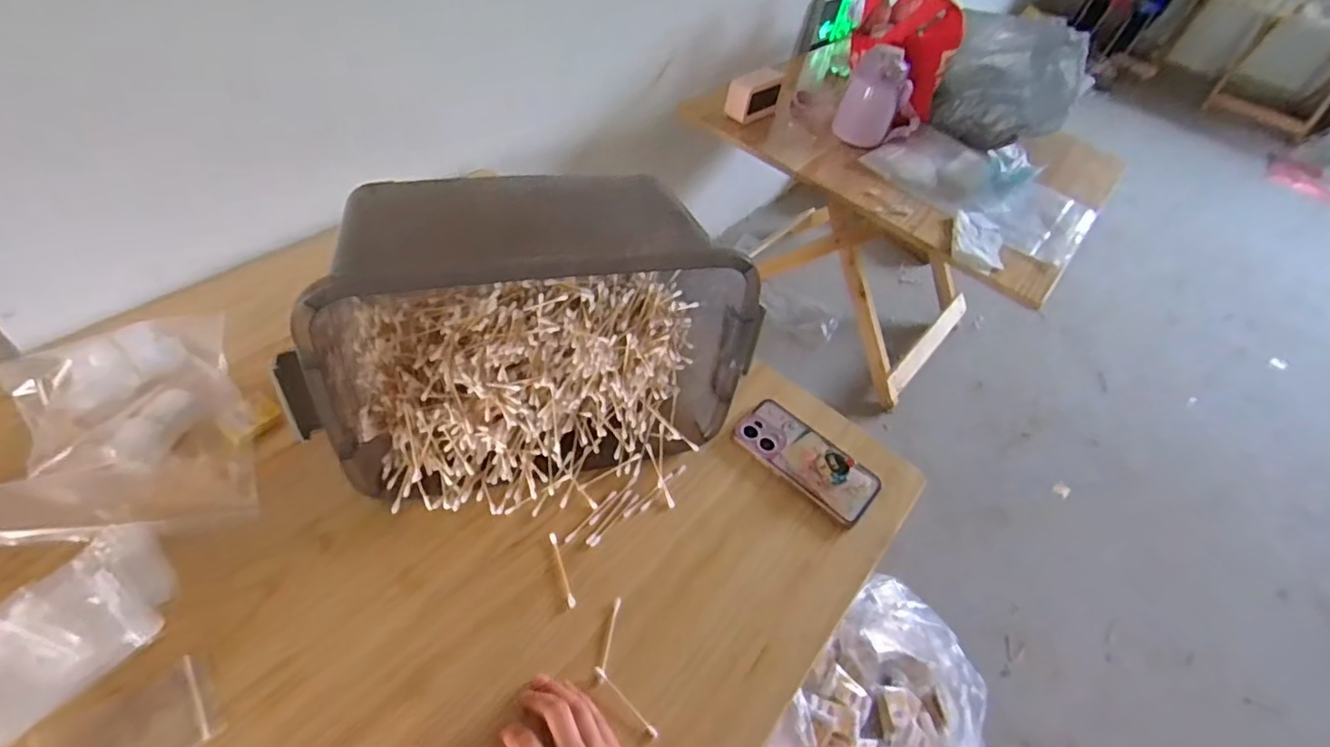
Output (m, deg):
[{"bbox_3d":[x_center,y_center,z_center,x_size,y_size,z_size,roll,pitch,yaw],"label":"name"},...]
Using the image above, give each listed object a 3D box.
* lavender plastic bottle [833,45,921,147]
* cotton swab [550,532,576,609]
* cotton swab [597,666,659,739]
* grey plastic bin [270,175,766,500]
[{"bbox_3d":[0.453,-0.568,1.236,0.160,0.172,0.120,25,48,10],"label":"lavender plastic bottle"},{"bbox_3d":[-0.095,0.180,0.560,0.007,0.006,0.073,-11,52,-21],"label":"cotton swab"},{"bbox_3d":[-0.032,0.268,0.496,0.070,0.008,0.008,39,53,22],"label":"cotton swab"},{"bbox_3d":[-0.129,-0.041,0.599,0.403,0.252,0.240,-10,52,-20],"label":"grey plastic bin"}]

